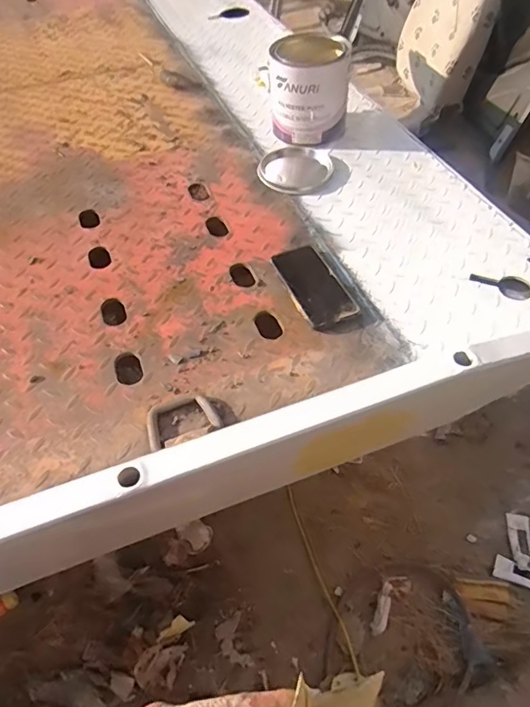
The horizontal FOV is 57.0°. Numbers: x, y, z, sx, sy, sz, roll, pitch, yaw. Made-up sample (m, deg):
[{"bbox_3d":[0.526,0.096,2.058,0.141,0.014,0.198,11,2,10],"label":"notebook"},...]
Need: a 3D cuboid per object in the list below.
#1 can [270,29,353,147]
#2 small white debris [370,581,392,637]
[{"bbox_3d":[0.086,-0.507,0.953,0.133,0.156,0.133,-8,51,-4],"label":"can"},{"bbox_3d":[0.307,0.663,1.270,0.036,0.023,0.127,17,56,18],"label":"small white debris"}]

